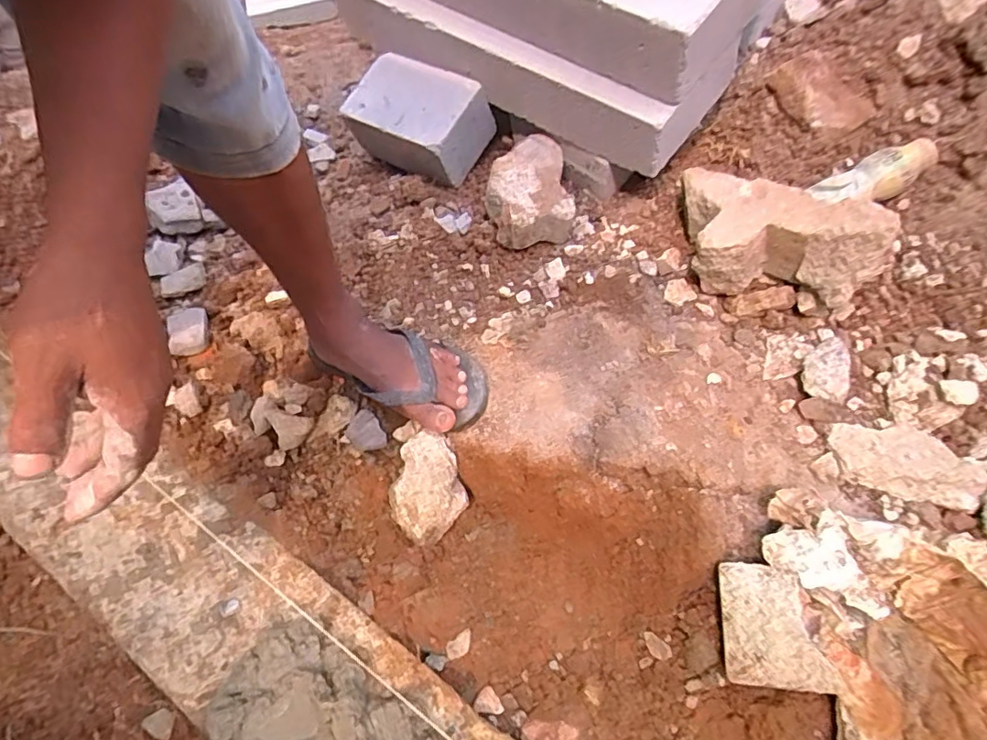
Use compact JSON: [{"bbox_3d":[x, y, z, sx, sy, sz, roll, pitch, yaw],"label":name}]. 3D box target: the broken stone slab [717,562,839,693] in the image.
[{"bbox_3d":[0.253,0.234,0.523,0.079,0.027,0.106,-2,54,5],"label":"broken stone slab"}]

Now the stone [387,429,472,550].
[{"bbox_3d":[-0.081,0.137,0.664,0.082,0.092,0.113,-17,54,-19],"label":"stone"}]

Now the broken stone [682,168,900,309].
[{"bbox_3d":[0.345,-0.167,0.711,0.229,0.149,0.160,18,50,8],"label":"broken stone"}]

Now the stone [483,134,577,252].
[{"bbox_3d":[0.049,-0.258,0.835,0.127,0.083,0.170,-8,51,-13],"label":"stone"}]

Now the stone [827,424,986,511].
[{"bbox_3d":[0.427,0.095,0.593,0.135,0.033,0.074,15,50,6],"label":"stone"}]

